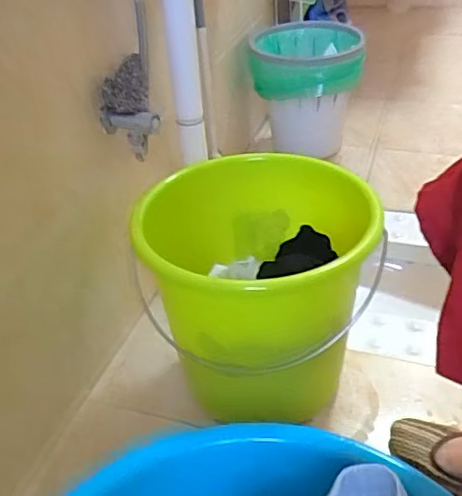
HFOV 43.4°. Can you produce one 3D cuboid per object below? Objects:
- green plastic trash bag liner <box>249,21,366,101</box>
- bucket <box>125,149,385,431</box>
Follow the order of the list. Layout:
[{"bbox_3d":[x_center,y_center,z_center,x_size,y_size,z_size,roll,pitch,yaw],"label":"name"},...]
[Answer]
[{"bbox_3d":[0.169,-0.420,1.300,0.249,0.091,0.252,-4,37,2],"label":"green plastic trash bag liner"},{"bbox_3d":[0.039,0.064,0.809,0.323,0.281,0.289,-2,37,5],"label":"bucket"}]

